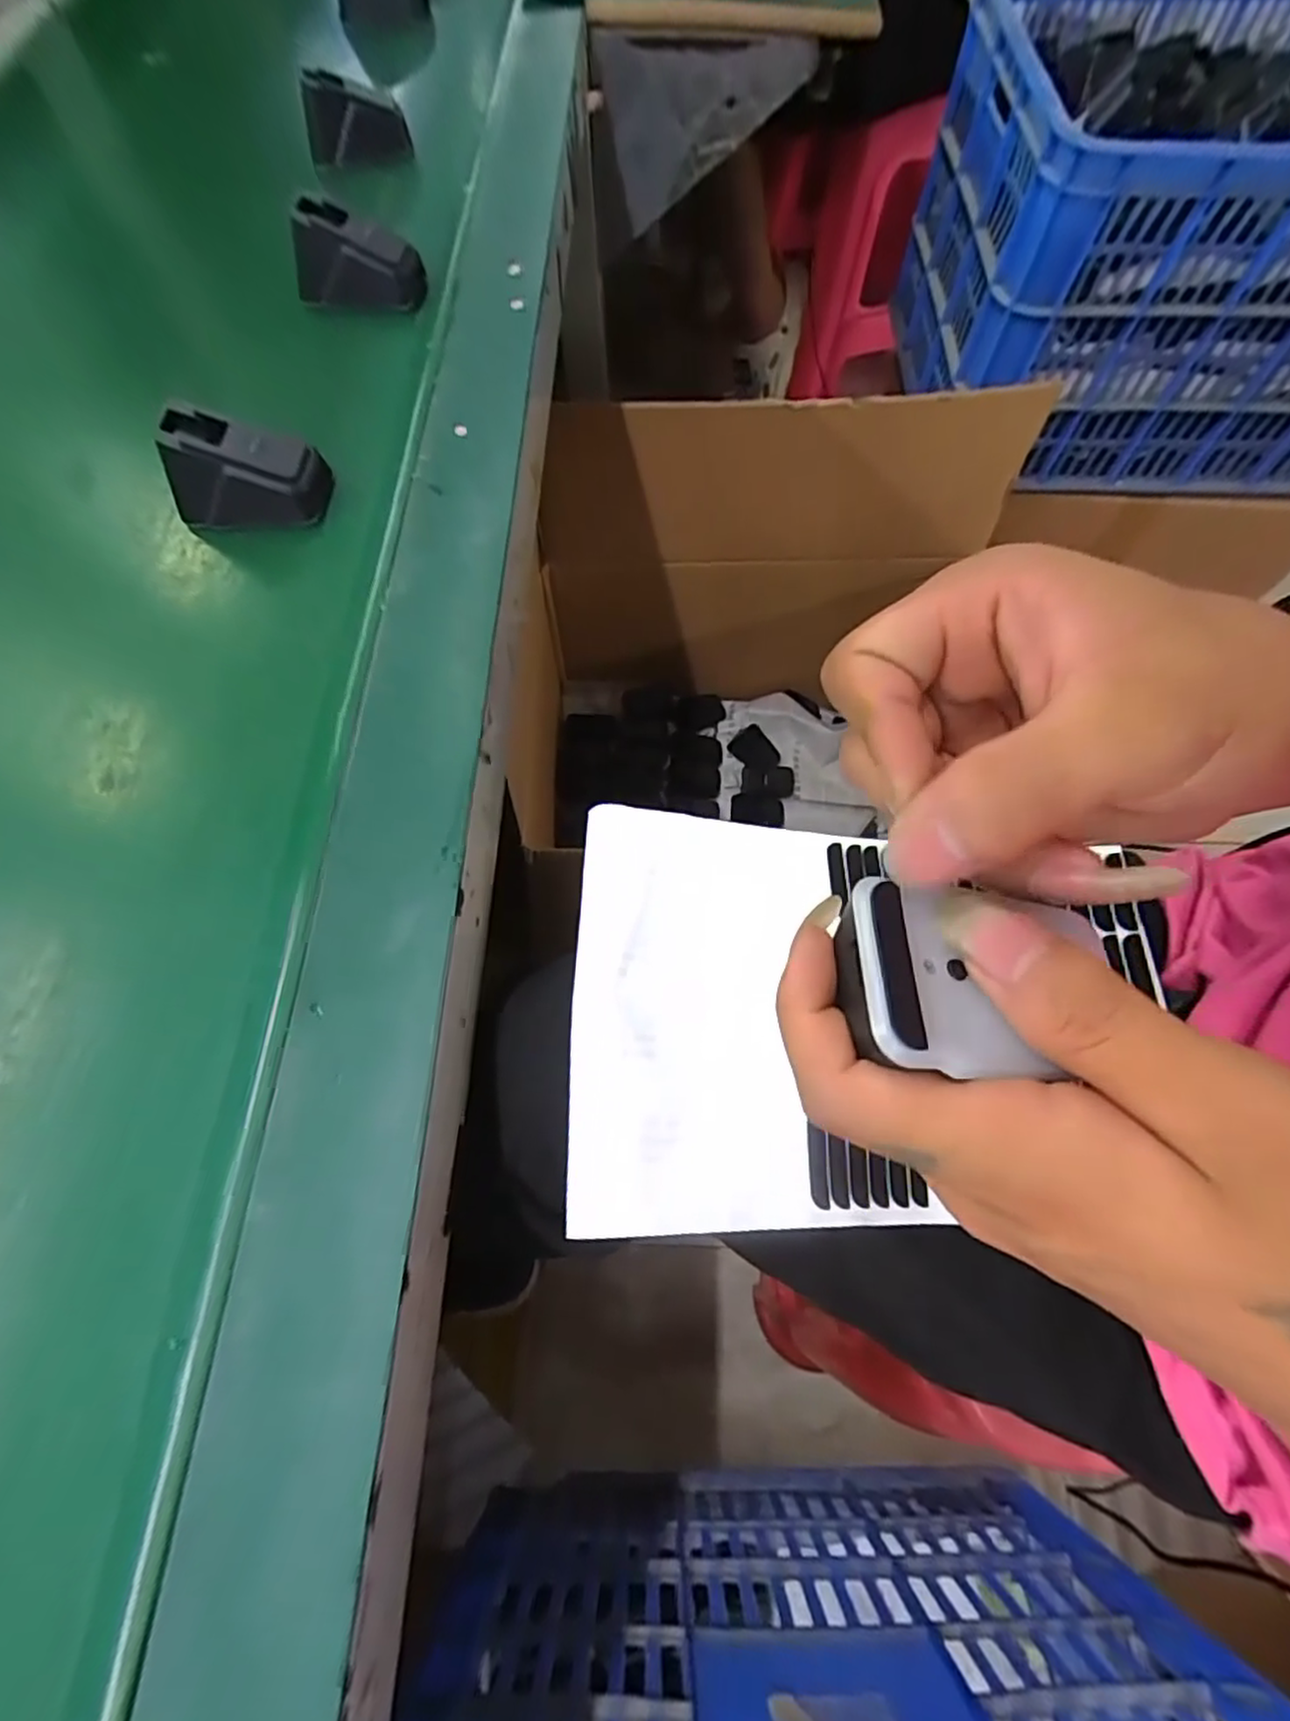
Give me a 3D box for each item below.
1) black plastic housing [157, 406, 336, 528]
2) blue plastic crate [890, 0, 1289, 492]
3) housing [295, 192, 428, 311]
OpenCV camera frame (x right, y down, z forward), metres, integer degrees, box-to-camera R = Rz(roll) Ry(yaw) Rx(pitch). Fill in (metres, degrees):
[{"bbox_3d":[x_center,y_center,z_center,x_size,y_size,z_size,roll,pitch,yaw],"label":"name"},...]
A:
[{"bbox_3d":[-0.194,-0.189,0.330,0.070,0.039,0.035,-5,67,-1],"label":"black plastic housing"},{"bbox_3d":[0.632,-0.679,0.739,0.607,0.284,0.427,-1,67,0],"label":"blue plastic crate"},{"bbox_3d":[-0.172,-0.358,0.404,0.070,0.040,0.034,-2,67,0],"label":"housing"}]

